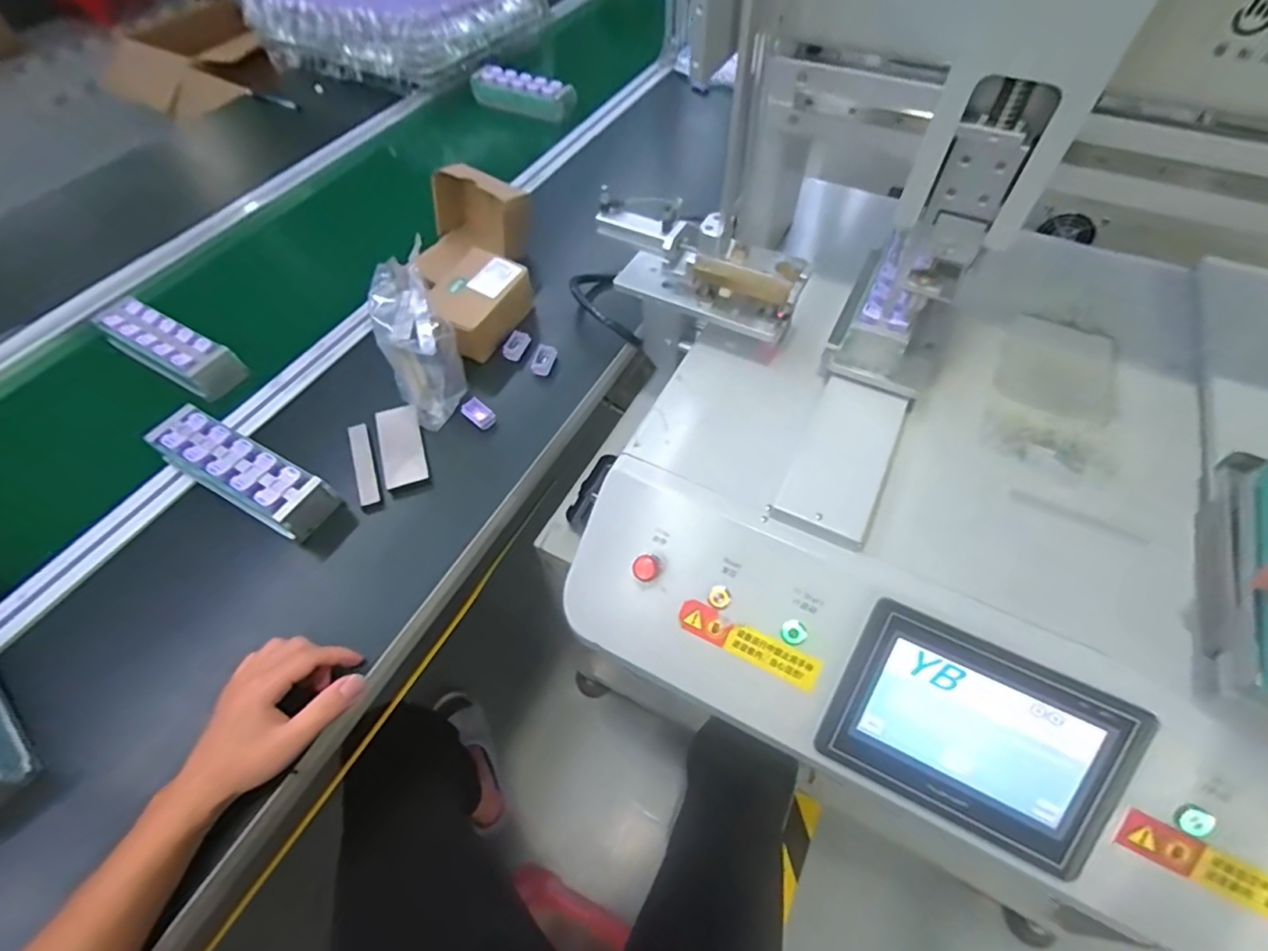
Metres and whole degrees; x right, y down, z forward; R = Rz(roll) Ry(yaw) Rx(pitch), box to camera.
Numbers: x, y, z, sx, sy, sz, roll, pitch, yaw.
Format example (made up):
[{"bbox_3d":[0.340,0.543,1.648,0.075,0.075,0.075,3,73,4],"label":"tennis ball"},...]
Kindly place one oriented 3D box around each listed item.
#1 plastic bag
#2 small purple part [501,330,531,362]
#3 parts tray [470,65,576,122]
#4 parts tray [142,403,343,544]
[{"bbox_3d":[-0.234,-0.147,0.604,0.073,0.131,0.128,-26,60,-16],"label":"plastic bag"},{"bbox_3d":[-0.144,-0.161,0.684,0.019,0.018,0.040,23,60,15],"label":"small purple part"},{"bbox_3d":[-0.205,-0.711,1.034,0.202,0.041,0.058,23,60,15],"label":"parts tray"},{"bbox_3d":[-0.392,-0.002,0.559,0.188,0.053,0.062,23,60,15],"label":"parts tray"}]

